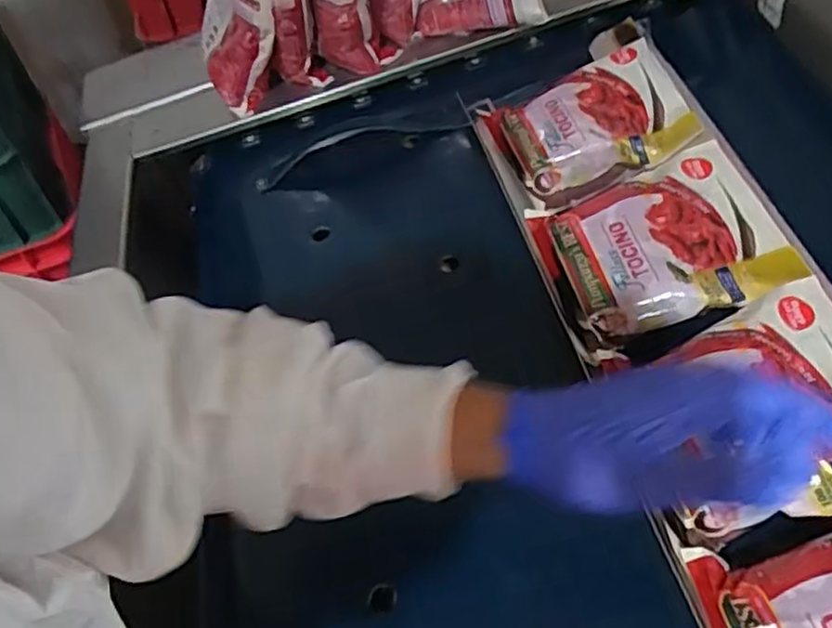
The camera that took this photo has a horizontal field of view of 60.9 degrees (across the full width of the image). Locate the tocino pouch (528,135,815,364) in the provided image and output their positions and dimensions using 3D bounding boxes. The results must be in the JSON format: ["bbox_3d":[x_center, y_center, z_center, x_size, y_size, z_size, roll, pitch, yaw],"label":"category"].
[{"bbox_3d":[0.181,-0.051,0.522,0.161,0.047,0.145,-12,53,-4],"label":"tocino pouch"}]

